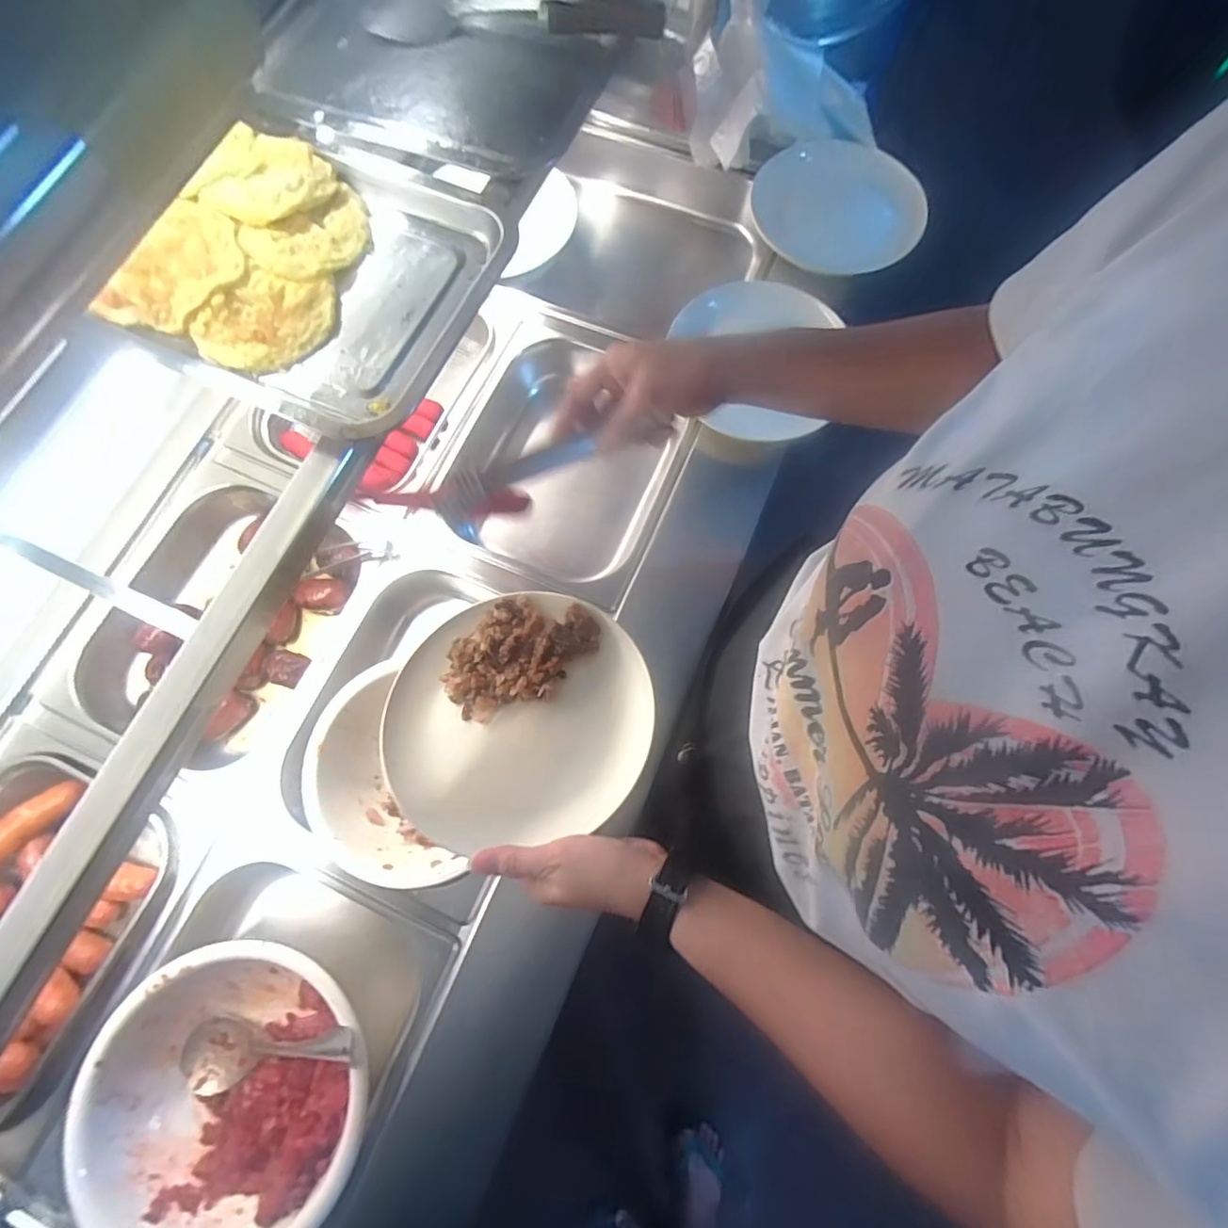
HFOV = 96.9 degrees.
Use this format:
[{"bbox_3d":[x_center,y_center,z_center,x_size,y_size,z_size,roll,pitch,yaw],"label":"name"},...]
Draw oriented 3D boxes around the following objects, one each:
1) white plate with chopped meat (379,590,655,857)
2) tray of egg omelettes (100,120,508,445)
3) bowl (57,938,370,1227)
[{"bbox_3d":[-0.082,0.082,0.460,0.214,0.035,0.214,-1,65,3],"label":"white plate with chopped meat"},{"bbox_3d":[-0.212,-0.237,0.375,0.227,0.034,0.198,24,76,7],"label":"tray of egg omelettes"},{"bbox_3d":[-0.336,0.429,0.497,0.230,0.082,0.233,0,75,1],"label":"bowl"}]

